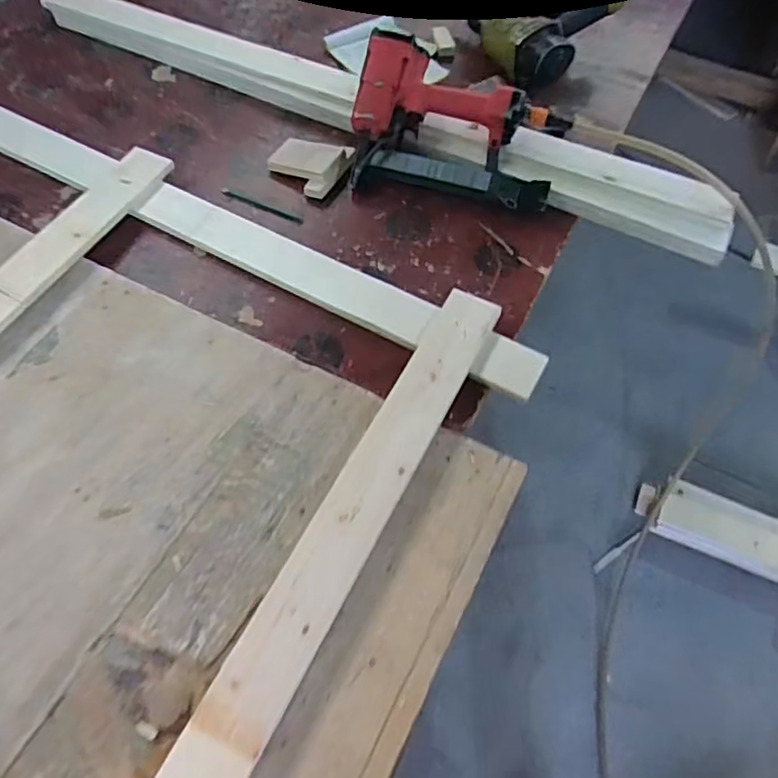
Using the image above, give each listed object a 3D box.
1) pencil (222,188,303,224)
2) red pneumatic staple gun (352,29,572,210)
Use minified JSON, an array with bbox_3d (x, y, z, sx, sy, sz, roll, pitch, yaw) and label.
[{"bbox_3d":[-0.196,-0.284,0.938,0.143,0.008,0.012,23,61,13],"label":"pencil"},{"bbox_3d":[0.108,-0.408,0.939,0.319,0.075,0.226,14,97,8],"label":"red pneumatic staple gun"}]

